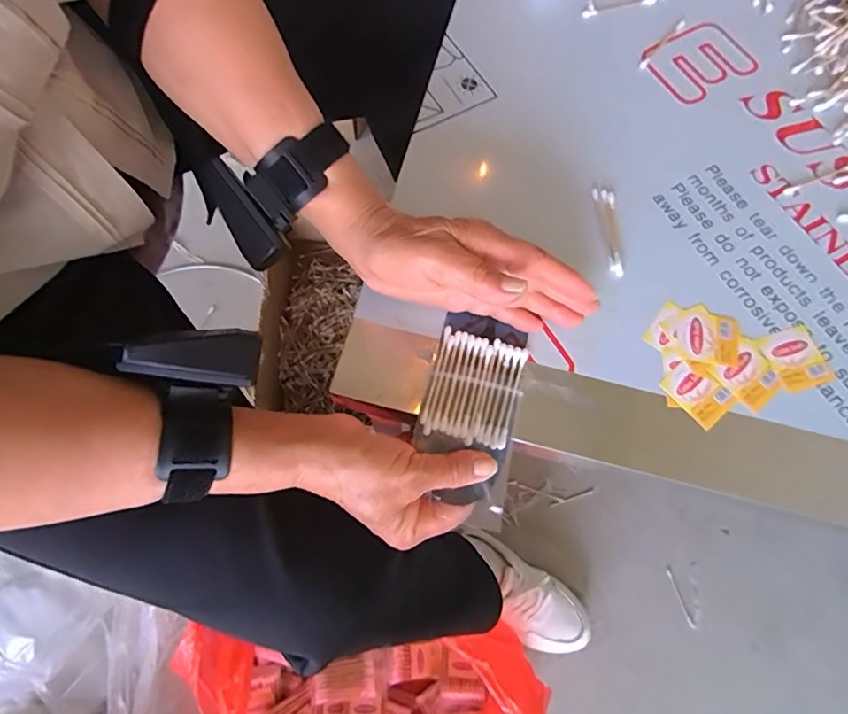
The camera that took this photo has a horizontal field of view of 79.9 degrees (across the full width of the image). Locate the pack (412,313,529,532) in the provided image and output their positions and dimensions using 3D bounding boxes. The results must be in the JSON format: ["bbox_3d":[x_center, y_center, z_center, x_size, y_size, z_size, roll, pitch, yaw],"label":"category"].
[{"bbox_3d":[0.030,0.037,0.339,0.063,0.012,0.137,13,72,3],"label":"pack"}]

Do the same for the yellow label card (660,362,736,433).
[{"bbox_3d":[0.190,0.024,0.349,0.032,0.004,0.043,-38,76,-12],"label":"yellow label card"}]

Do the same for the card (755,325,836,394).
[{"bbox_3d":[0.265,0.001,0.361,0.041,0.004,0.044,-19,73,-7],"label":"card"}]

